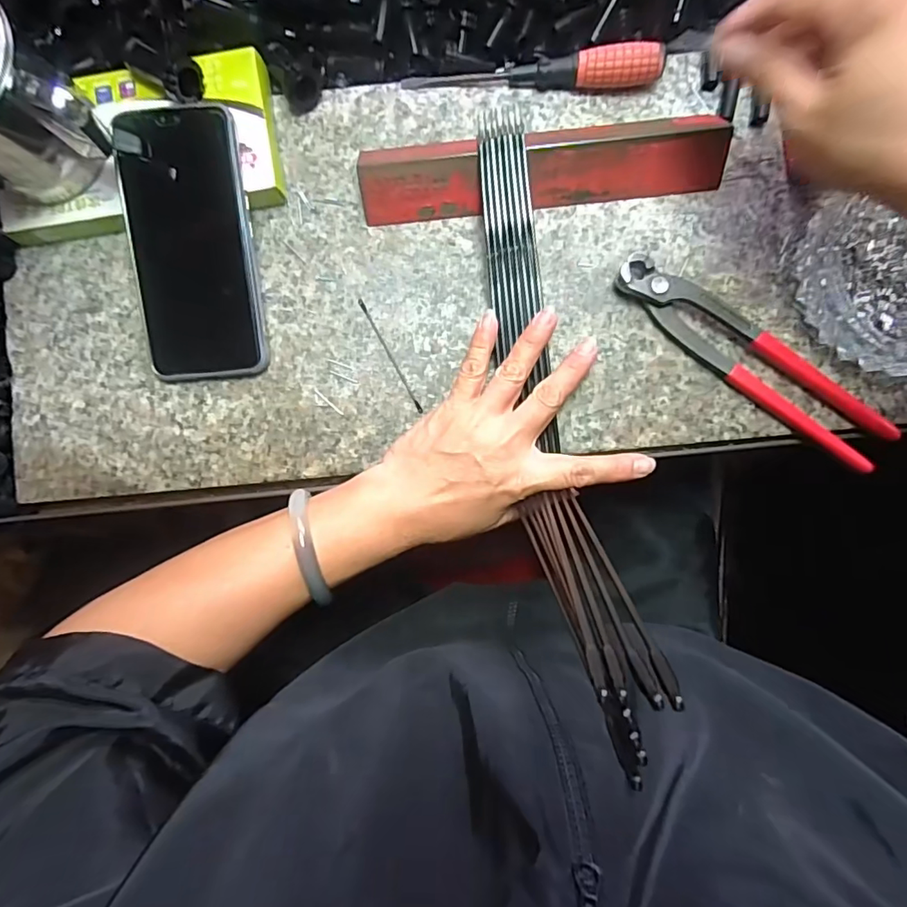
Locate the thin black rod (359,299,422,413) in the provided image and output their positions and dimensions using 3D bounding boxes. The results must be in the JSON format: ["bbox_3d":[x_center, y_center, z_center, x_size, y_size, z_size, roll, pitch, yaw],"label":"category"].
[{"bbox_3d":[-0.041,-0.064,0.335,0.004,0.004,0.084,-29,88,0],"label":"thin black rod"}]

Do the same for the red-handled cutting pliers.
[{"bbox_3d":[0.187,-0.061,0.323,0.194,0.020,0.040,36,89,2],"label":"red-handled cutting pliers"}]

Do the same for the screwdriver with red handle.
[{"bbox_3d":[0.050,-0.244,0.325,0.160,0.023,0.017,1,88,1],"label":"screwdriver with red handle"}]

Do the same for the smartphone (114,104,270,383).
[{"bbox_3d":[-0.163,-0.126,0.318,0.075,0.012,0.156,-5,98,6],"label":"smartphone"}]

